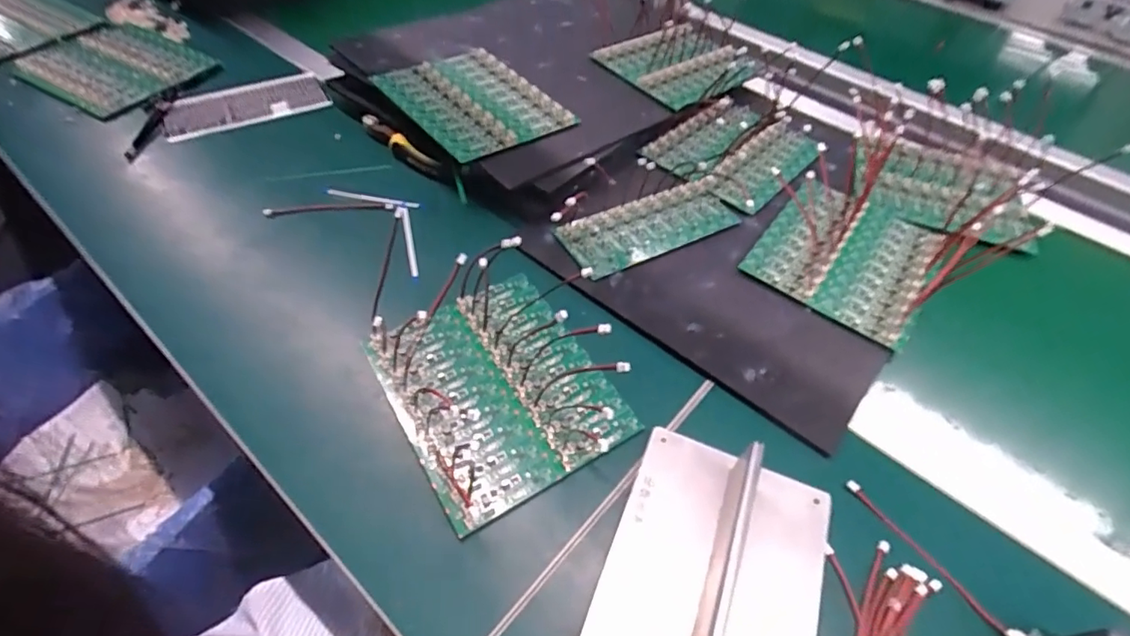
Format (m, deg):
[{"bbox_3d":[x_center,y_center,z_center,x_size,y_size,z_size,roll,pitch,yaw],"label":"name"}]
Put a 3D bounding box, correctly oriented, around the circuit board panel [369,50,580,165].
[{"bbox_3d":[-0.109,-0.257,0.635,0.150,0.023,0.198,-36,67,-26],"label":"circuit board panel"}]

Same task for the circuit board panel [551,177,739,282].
[{"bbox_3d":[0.094,-0.101,0.588,0.198,0.011,0.077,-21,56,-21],"label":"circuit board panel"}]

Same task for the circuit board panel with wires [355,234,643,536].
[{"bbox_3d":[-0.058,0.044,0.467,0.177,0.028,0.213,-24,57,-23],"label":"circuit board panel with wires"}]

